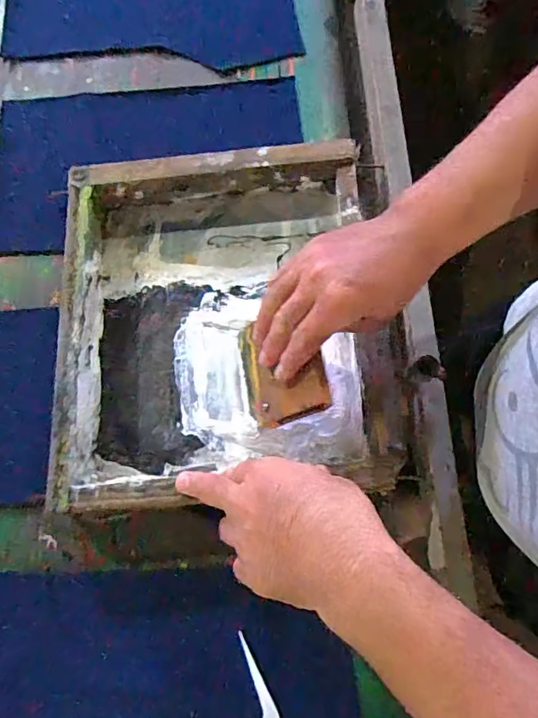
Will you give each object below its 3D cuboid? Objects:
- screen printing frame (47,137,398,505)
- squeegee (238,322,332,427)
[{"bbox_3d":[-0.043,-0.038,0.503,0.313,0.057,0.342,-5,76,3],"label":"screen printing frame"},{"bbox_3d":[0.008,0.008,0.462,0.012,0.107,0.102,10,66,-36],"label":"squeegee"}]

